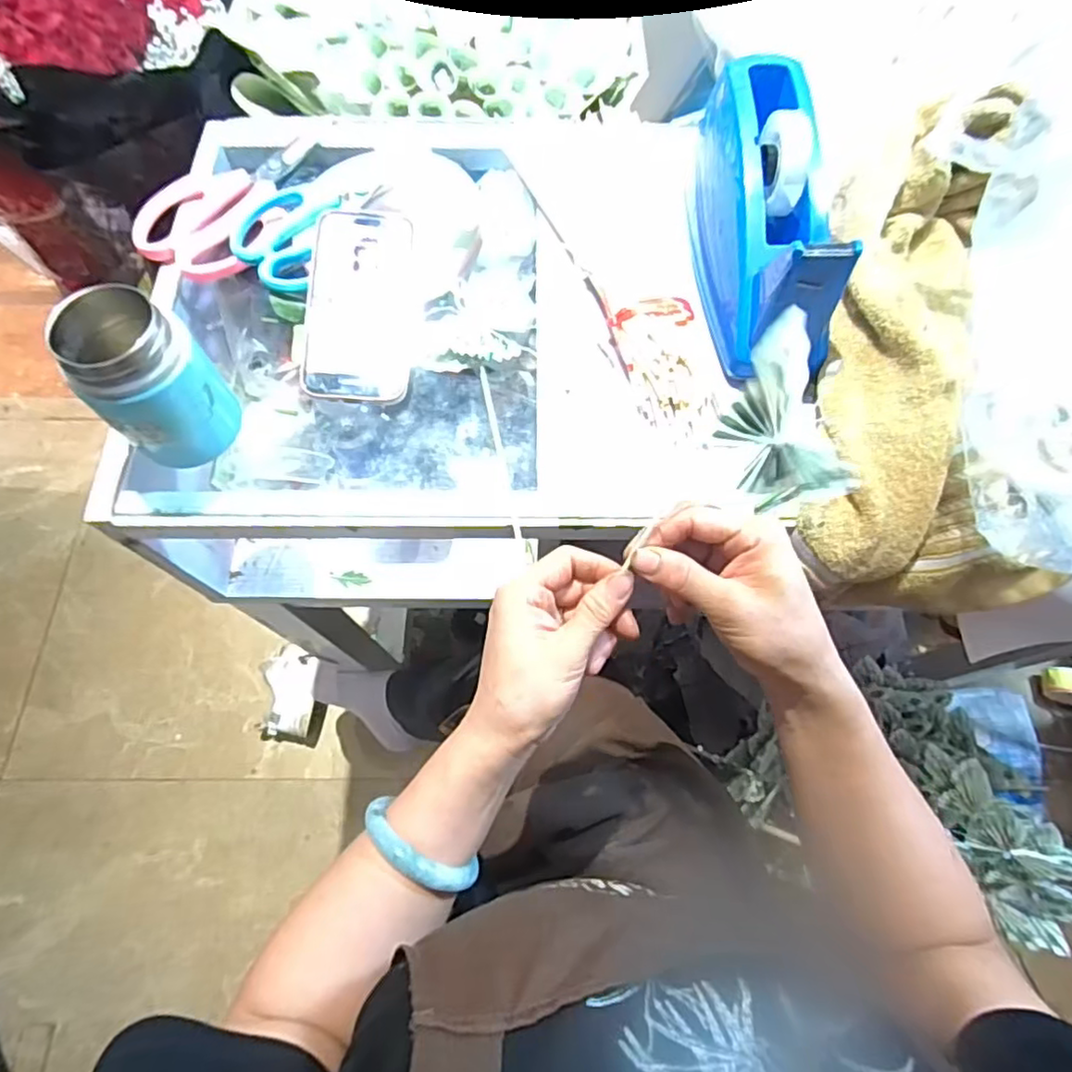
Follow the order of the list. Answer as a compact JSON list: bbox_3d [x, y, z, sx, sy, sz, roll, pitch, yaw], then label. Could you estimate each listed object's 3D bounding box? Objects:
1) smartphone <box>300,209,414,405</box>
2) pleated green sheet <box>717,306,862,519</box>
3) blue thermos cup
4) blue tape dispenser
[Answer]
[{"bbox_3d":[-0.127,-0.167,0.451,0.070,0.005,0.144,3,81,-12],"label":"smartphone"},{"bbox_3d":[0.128,-0.054,0.321,0.061,0.009,0.100,-34,111,-7],"label":"pleated green sheet"},{"bbox_3d":[-0.239,-0.096,0.389,0.063,0.104,0.066,0,67,-1],"label":"blue thermos cup"},{"bbox_3d":[0.163,-0.225,0.436,0.069,0.112,0.225,-5,80,-3],"label":"blue tape dispenser"}]

